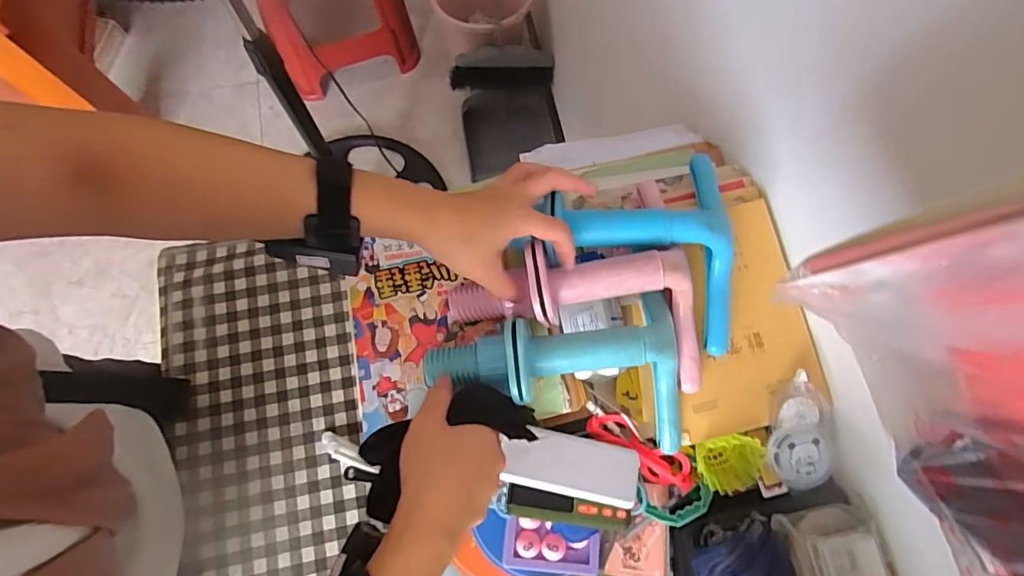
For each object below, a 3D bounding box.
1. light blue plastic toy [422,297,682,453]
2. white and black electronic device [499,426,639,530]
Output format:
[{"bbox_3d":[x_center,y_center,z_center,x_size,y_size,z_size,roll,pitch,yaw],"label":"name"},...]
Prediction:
[{"bbox_3d":[0.043,0.076,0.437,0.231,0.087,0.109,4,73,-5],"label":"light blue plastic toy"},{"bbox_3d":[0.052,0.175,0.459,0.118,0.020,0.076,11,74,2],"label":"white and black electronic device"}]

